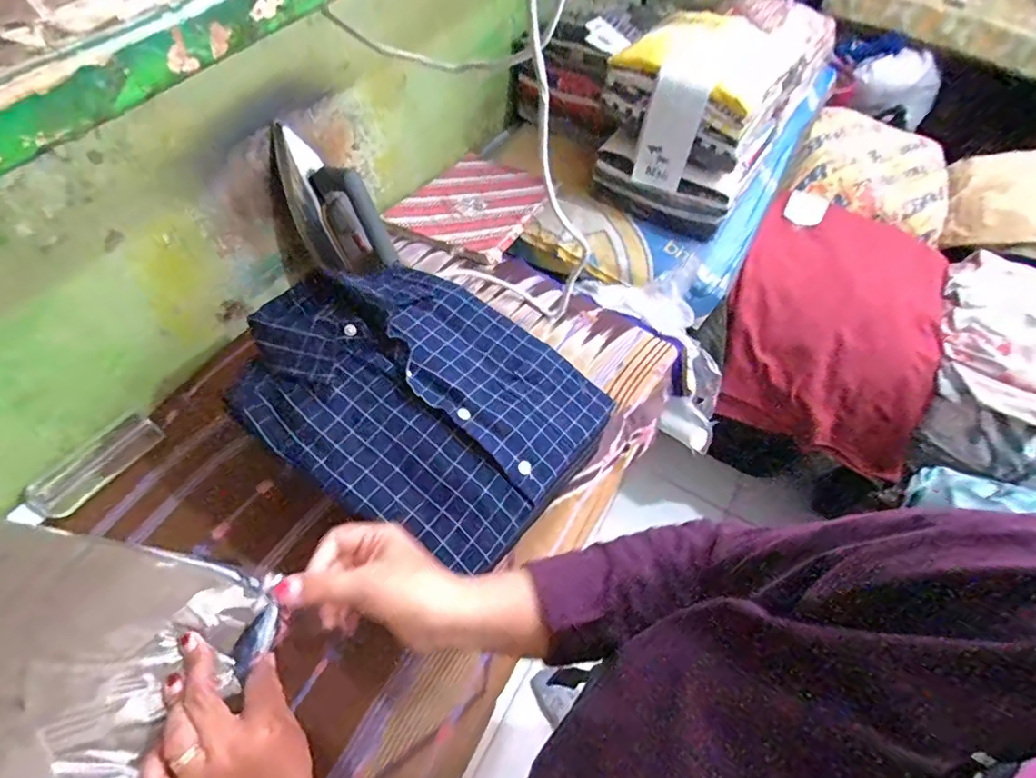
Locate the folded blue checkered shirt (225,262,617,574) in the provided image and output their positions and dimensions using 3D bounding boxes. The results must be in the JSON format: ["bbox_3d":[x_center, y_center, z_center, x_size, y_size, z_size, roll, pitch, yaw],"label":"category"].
[{"bbox_3d":[-0.106,-0.001,0.518,0.348,0.060,0.261,32,61,16],"label":"folded blue checkered shirt"}]

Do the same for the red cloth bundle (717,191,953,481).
[{"bbox_3d":[0.682,-0.149,1.127,0.439,0.247,0.517,25,59,12],"label":"red cloth bundle"}]

